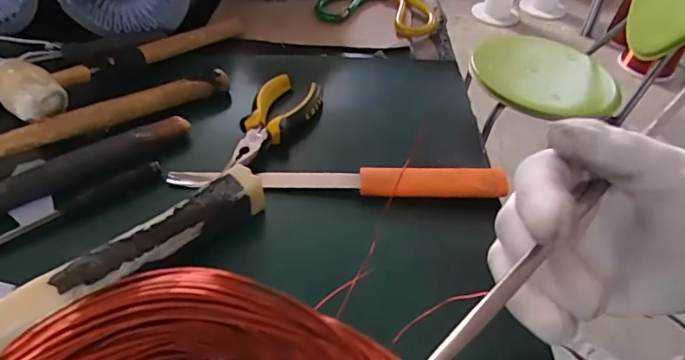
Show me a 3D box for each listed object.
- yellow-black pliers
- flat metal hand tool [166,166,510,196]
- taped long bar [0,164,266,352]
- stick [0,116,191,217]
[{"bbox_3d":[-0.057,-0.049,0.427,0.052,0.026,0.129,15,46,9],"label":"yellow-black pliers"},{"bbox_3d":[-0.004,-0.002,0.387,0.263,0.014,0.022,2,44,-1],"label":"flat metal hand tool"},{"bbox_3d":[-0.180,0.083,0.283,0.318,0.033,0.029,-34,57,-32],"label":"taped long bar"},{"bbox_3d":[-0.226,0.000,0.372,0.224,0.023,0.024,-23,52,-25],"label":"stick"}]

